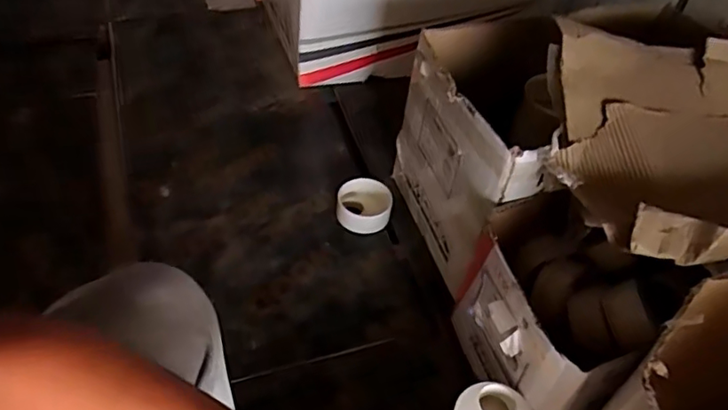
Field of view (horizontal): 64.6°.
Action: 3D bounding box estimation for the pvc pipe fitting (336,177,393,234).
[{"bbox_3d":[0.002,0.001,1.201,0.110,0.050,0.121,4,46,-4],"label":"pvc pipe fitting"}]

